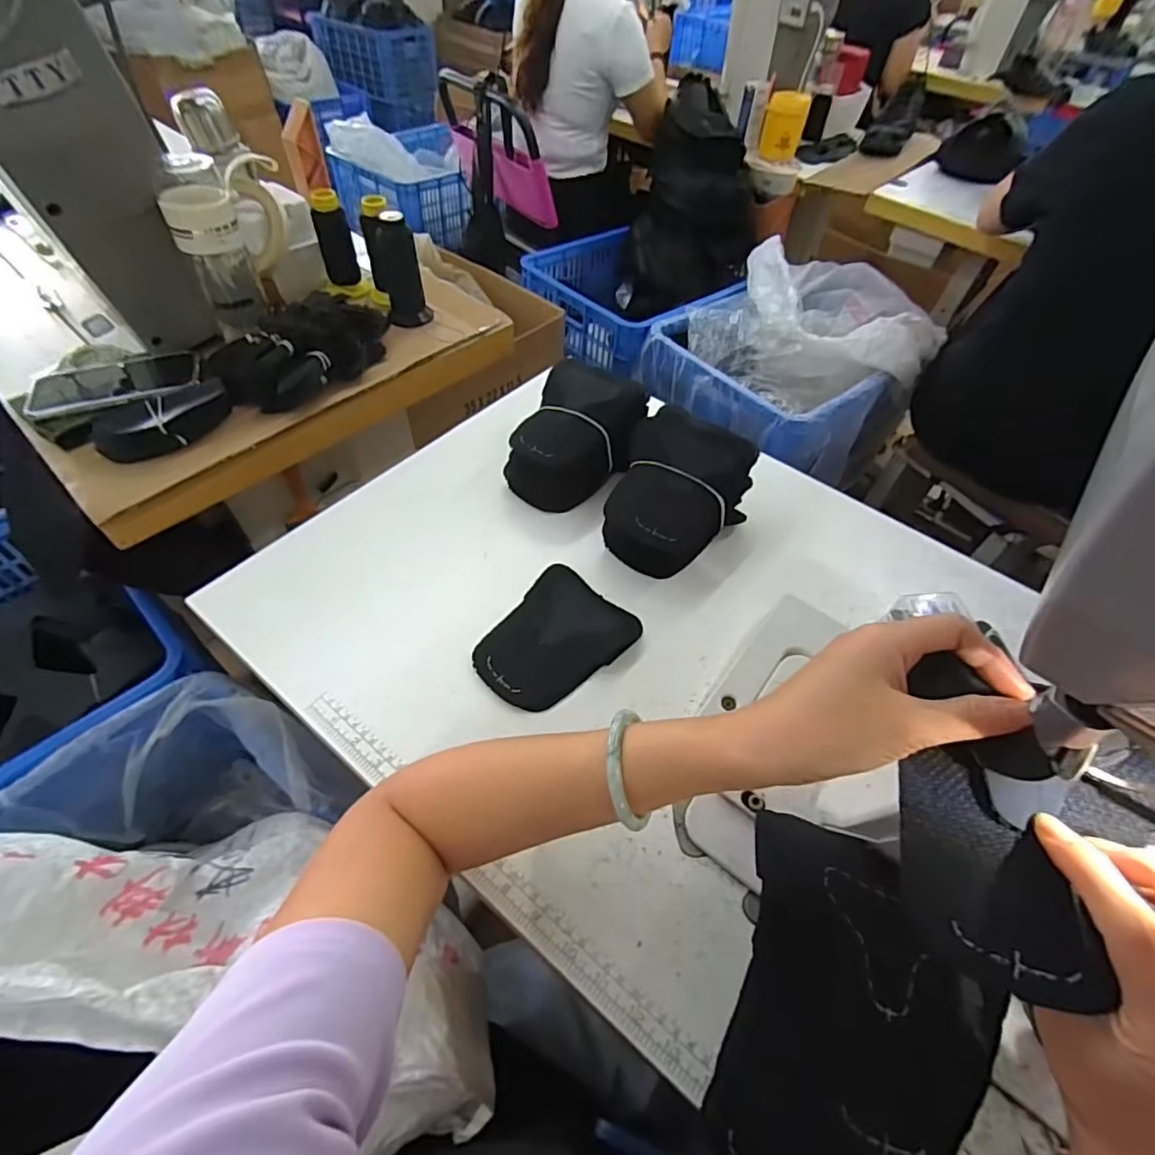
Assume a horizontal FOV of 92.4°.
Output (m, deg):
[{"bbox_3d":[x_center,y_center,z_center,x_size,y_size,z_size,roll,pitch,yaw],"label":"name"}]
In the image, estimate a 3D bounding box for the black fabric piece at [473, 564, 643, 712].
[{"bbox_3d":[-0.020,0.055,0.490,0.102,0.006,0.134,34,57,20],"label":"black fabric piece"}]

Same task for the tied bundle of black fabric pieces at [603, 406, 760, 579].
[{"bbox_3d":[0.098,-0.079,0.549,0.125,0.097,0.132,22,54,12],"label":"tied bundle of black fabric pieces"}]

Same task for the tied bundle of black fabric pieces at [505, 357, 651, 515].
[{"bbox_3d":[-0.003,-0.146,0.587,0.115,0.091,0.125,27,55,15],"label":"tied bundle of black fabric pieces"}]

